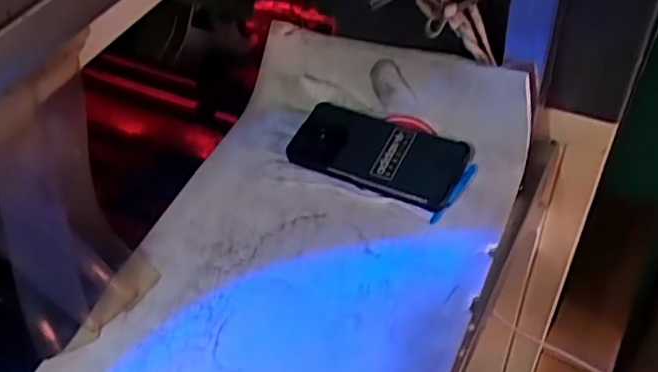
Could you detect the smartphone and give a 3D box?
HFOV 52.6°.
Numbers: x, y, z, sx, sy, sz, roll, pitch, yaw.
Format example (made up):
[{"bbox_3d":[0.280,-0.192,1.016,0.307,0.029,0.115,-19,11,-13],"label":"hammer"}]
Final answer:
[{"bbox_3d":[0.046,-0.032,0.648,0.163,0.013,0.082,20,63,21],"label":"smartphone"}]

